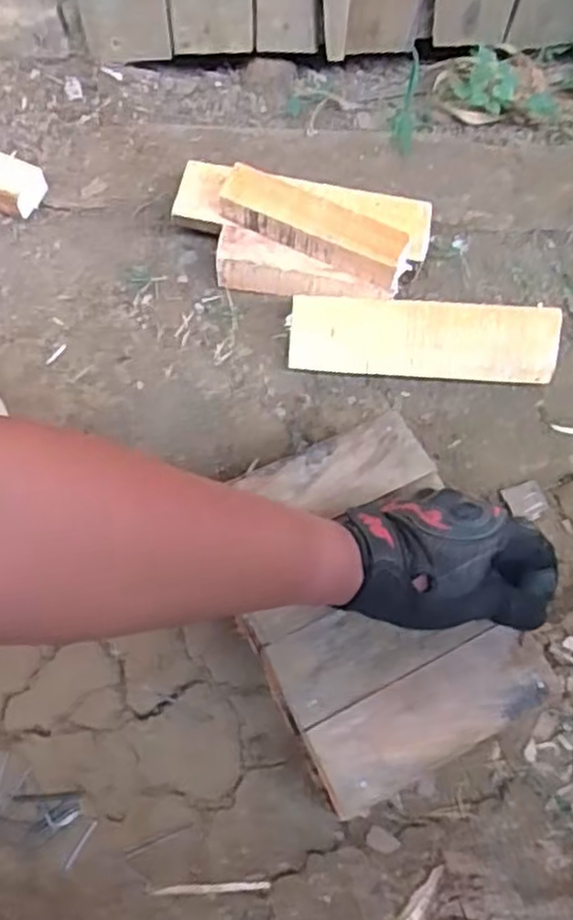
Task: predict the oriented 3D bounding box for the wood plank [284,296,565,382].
[{"bbox_3d":[0.121,-0.107,0.659,0.233,0.010,0.068,4,99,4],"label":"wood plank"}]

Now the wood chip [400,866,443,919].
[{"bbox_3d":[0.093,0.313,0.518,0.012,0.011,0.055,31,70,11],"label":"wood chip"}]

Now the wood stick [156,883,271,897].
[{"bbox_3d":[-0.053,0.304,0.519,0.080,0.004,0.006,-2,67,-3],"label":"wood stick"}]

